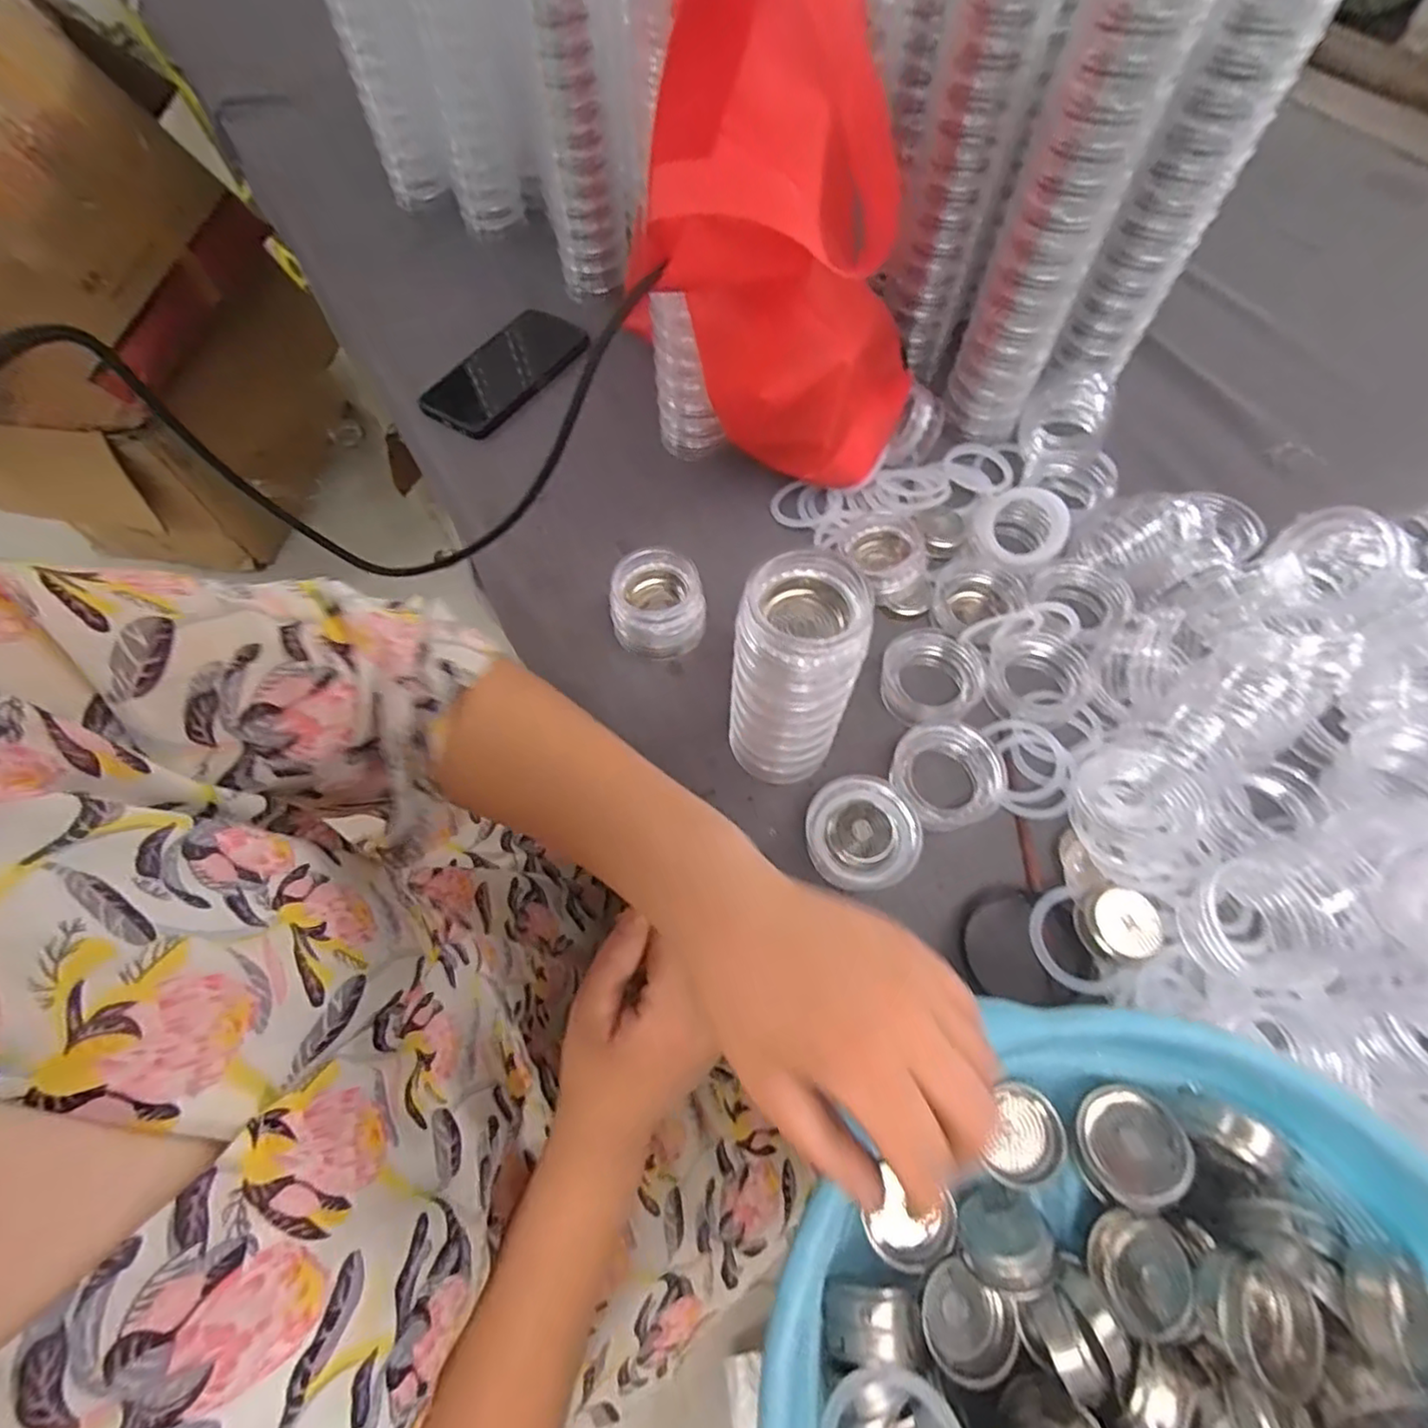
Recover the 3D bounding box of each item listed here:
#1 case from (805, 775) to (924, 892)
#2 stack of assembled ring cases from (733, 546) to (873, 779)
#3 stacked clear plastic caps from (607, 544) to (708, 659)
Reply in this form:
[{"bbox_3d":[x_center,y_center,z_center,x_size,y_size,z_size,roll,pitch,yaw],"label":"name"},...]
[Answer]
[{"bbox_3d":[0.091,0.078,0.422,0.067,0.041,0.068,-7,64,-4],"label":"case"},{"bbox_3d":[0.044,-0.017,0.379,0.061,0.150,0.062,-14,65,-7],"label":"stack of assembled ring cases"},{"bbox_3d":[-0.042,-0.079,0.490,0.065,0.057,0.064,-22,66,-11],"label":"stacked clear plastic caps"}]

